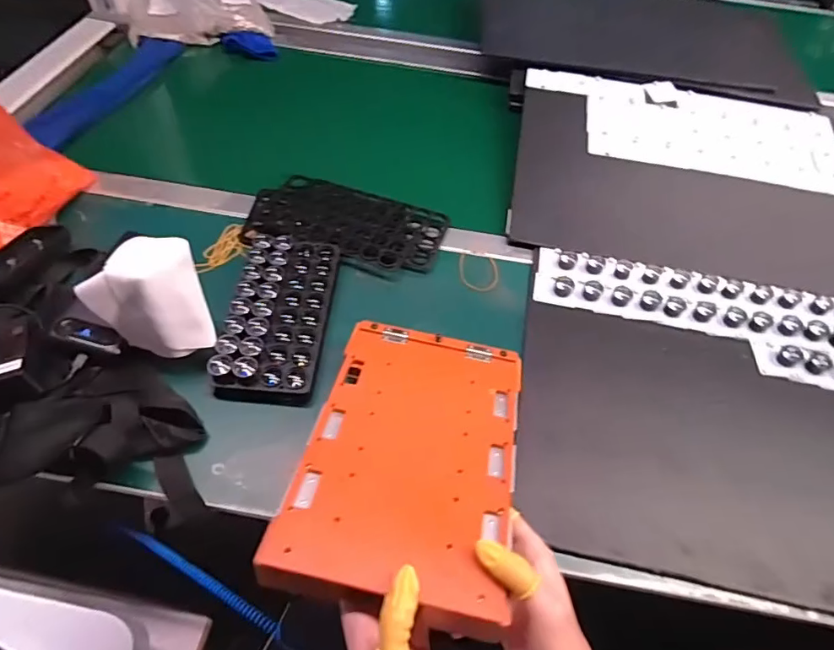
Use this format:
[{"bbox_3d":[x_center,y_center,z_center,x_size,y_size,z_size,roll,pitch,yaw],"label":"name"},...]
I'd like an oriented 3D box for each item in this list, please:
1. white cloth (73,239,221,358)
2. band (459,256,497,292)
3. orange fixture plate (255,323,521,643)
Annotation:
[{"bbox_3d":[-0.244,-0.029,0.465,0.090,0.093,0.072,0,54,-4],"label":"white cloth"},{"bbox_3d":[0.078,-0.065,0.614,0.049,0.004,0.057,-3,58,-8],"label":"band"},{"bbox_3d":[-0.003,0.104,0.415,0.162,0.035,0.246,12,42,5],"label":"orange fixture plate"}]

